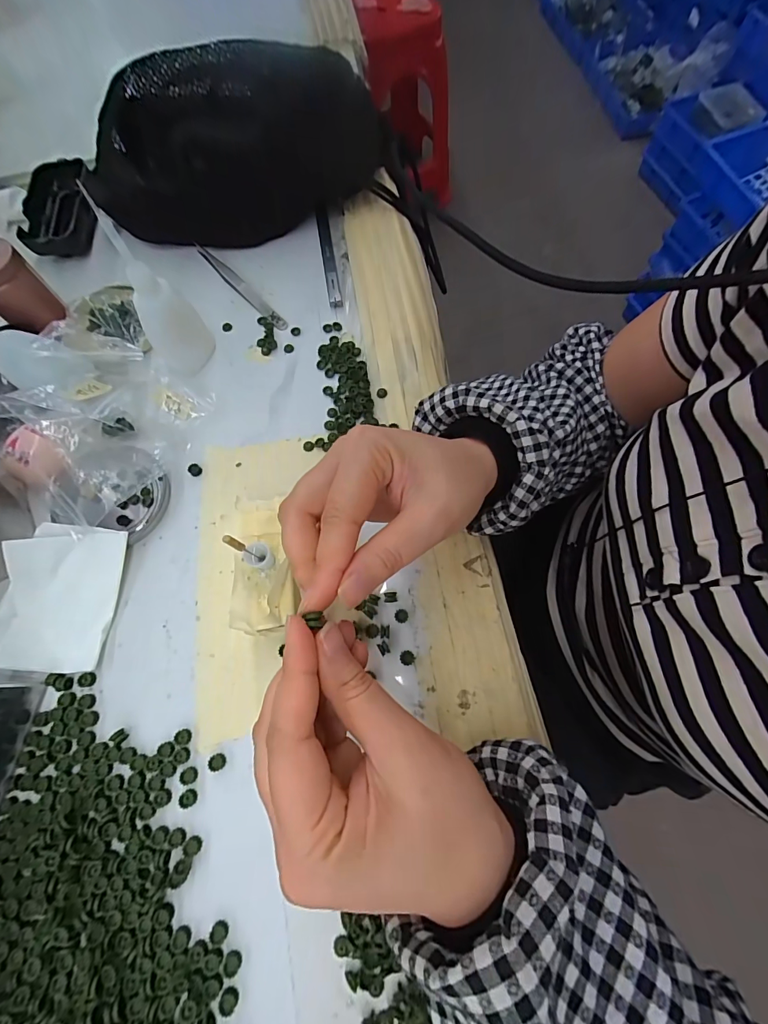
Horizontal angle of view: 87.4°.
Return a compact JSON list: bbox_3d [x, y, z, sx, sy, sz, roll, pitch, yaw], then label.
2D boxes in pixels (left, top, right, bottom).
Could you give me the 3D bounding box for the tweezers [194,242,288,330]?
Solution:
[{"bbox_3d":[-0.130,-0.202,0.357,0.013,0.006,0.129,-41,74,-13],"label":"tweezers"}]

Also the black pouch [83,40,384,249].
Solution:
[{"bbox_3d":[-0.136,-0.307,0.341,0.226,0.103,0.099,-19,71,-6],"label":"black pouch"}]

